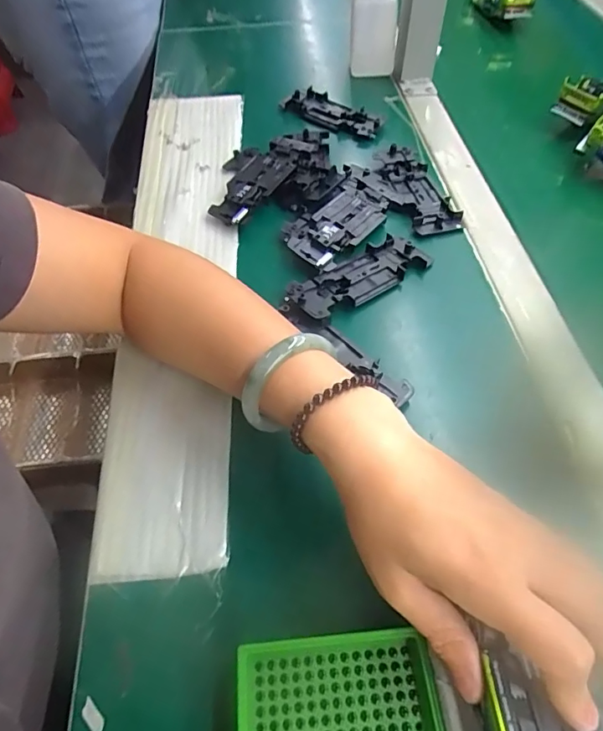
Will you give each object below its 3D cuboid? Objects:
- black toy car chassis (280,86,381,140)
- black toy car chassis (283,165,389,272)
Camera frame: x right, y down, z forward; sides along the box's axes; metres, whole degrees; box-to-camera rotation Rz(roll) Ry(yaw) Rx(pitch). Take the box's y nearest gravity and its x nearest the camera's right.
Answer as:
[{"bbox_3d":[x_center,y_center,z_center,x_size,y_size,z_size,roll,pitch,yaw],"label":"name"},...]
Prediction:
[{"bbox_3d":[0.034,-0.288,0.555,0.042,0.015,0.127,-39,62,-21],"label":"black toy car chassis"},{"bbox_3d":[0.036,-0.135,0.438,0.064,0.013,0.127,32,63,22],"label":"black toy car chassis"}]

